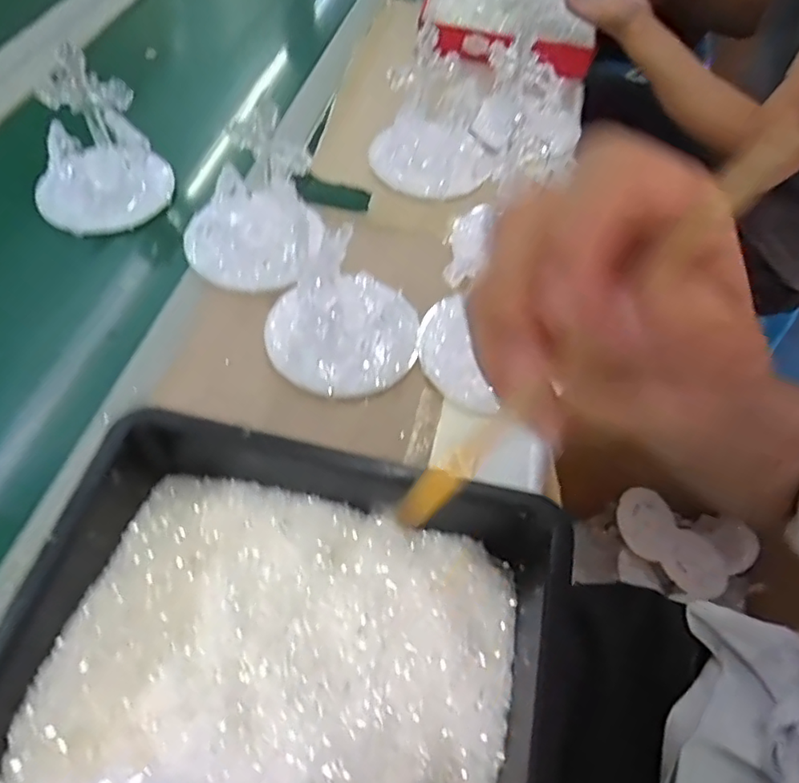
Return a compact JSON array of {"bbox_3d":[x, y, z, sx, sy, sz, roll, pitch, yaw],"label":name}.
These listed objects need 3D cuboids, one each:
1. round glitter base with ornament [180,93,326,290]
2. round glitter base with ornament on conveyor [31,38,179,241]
[{"bbox_3d":[-0.133,-0.166,0.514,0.118,0.114,0.116,2,57,-3],"label":"round glitter base with ornament"},{"bbox_3d":[-0.296,-0.238,0.558,0.124,0.120,0.114,-18,60,-15],"label":"round glitter base with ornament on conveyor"}]

